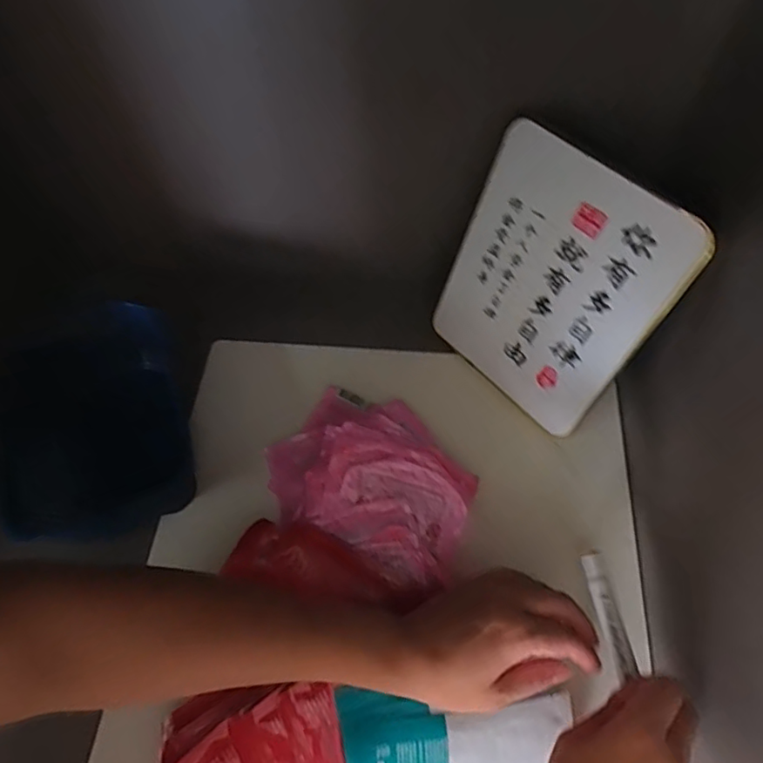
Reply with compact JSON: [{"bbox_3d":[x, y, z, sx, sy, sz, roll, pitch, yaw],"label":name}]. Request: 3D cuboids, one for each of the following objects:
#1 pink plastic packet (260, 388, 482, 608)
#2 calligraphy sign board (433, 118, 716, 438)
[{"bbox_3d":[-0.007,0.087,0.547,0.207,0.059,0.151,27,65,17],"label":"pink plastic packet"},{"bbox_3d":[0.149,-0.079,0.525,0.010,0.249,0.189,-28,62,-36],"label":"calligraphy sign board"}]

